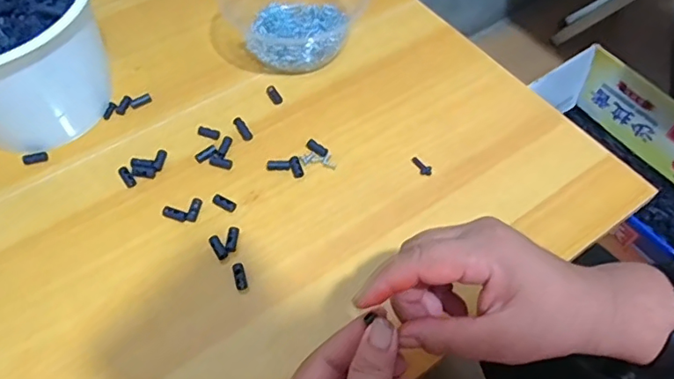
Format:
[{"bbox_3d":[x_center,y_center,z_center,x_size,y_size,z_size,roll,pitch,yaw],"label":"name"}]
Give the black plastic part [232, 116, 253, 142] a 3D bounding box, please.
[{"bbox_3d":[-0.082,-0.053,0.455,0.009,0.004,0.027,-28,62,-16],"label":"black plastic part"}]

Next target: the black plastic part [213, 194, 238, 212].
[{"bbox_3d":[-0.088,0.010,0.412,0.021,0.004,0.009,27,62,16],"label":"black plastic part"}]

